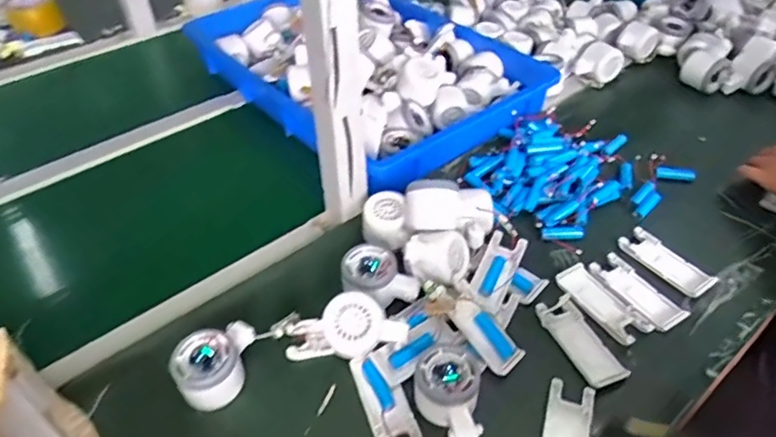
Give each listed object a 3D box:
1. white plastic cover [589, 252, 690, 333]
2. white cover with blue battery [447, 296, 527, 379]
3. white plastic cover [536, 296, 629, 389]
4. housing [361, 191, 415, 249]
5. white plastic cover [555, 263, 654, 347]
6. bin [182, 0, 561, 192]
[{"bbox_3d":[0.273,0.079,0.595,0.047,0.007,0.102,-25,49,-23],"label":"white plastic cover"},{"bbox_3d":[0.097,0.115,0.540,0.036,0.011,0.080,-37,77,-30],"label":"white cover with blue battery"},{"bbox_3d":[0.195,0.123,0.548,0.041,0.008,0.102,-18,46,-17],"label":"white plastic cover"},{"bbox_3d":[-0.004,0.006,0.637,0.054,0.045,0.066,-5,44,-4],"label":"housing"},{"bbox_3d":[0.230,0.089,0.584,0.044,0.008,0.104,-24,48,-22],"label":"white plastic cover"},{"bbox_3d":[-0.046,-0.265,0.881,0.375,0.101,0.543,-29,51,-26],"label":"bin"}]

